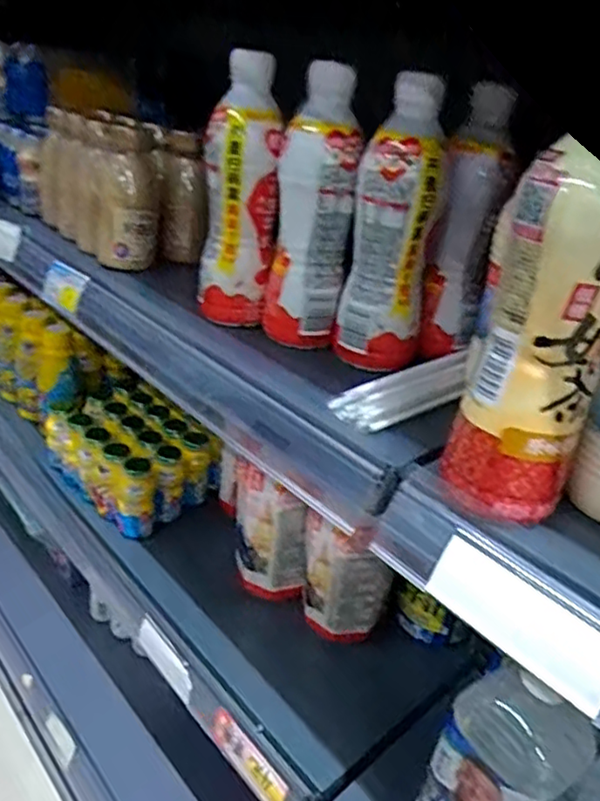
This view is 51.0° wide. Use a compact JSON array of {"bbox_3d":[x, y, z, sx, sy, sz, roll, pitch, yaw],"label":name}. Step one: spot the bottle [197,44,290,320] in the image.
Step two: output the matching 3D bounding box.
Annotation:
[{"bbox_3d":[-0.048,-0.160,0.502,0.054,0.193,0.056,0,29,-15],"label":"bottle"}]

